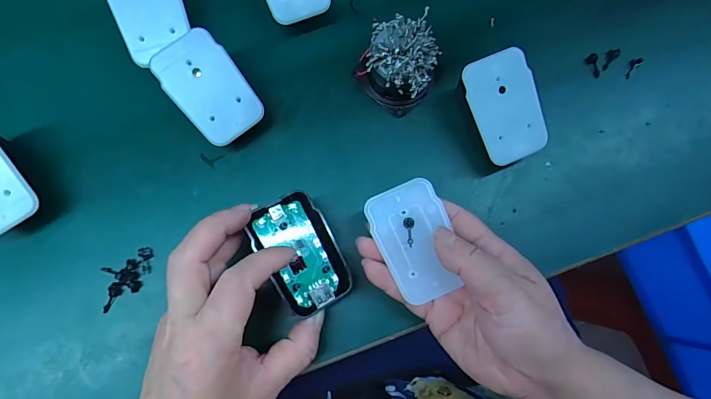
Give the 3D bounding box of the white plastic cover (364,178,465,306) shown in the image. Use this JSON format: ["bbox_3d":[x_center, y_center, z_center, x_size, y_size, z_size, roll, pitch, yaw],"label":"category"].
[{"bbox_3d":[0.037,0.025,0.247,0.043,0.008,0.069,-22,81,-5],"label":"white plastic cover"}]

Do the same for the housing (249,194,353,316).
[{"bbox_3d":[-0.033,0.033,0.248,0.044,0.006,0.069,-29,87,-22],"label":"housing"}]

